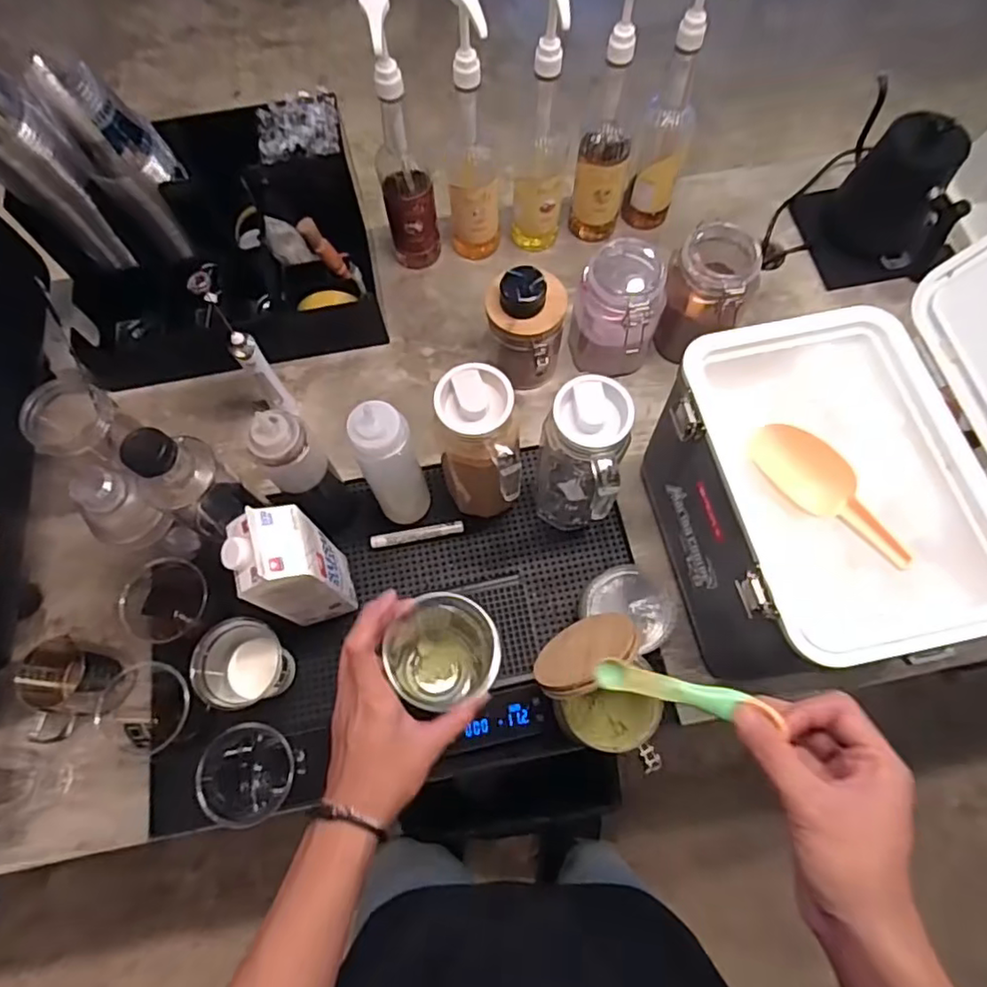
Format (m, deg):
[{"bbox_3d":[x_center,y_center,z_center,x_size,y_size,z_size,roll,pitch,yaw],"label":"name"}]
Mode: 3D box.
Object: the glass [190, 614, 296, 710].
[{"bbox_3d":[-0.271,0.192,0.689,0.083,0.106,0.092,3,66,0],"label":"glass"}]

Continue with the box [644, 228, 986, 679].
[{"bbox_3d":[0.373,-0.030,0.569,0.338,0.433,0.312,-9,67,-5],"label":"box"}]

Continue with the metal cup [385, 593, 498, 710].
[{"bbox_3d":[-0.049,0.145,0.533,0.090,0.111,0.084,4,66,-8],"label":"metal cup"}]

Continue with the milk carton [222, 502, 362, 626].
[{"bbox_3d":[-0.204,0.086,0.644,0.083,0.201,0.082,-17,68,-8],"label":"milk carton"}]

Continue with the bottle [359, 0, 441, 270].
[{"bbox_3d":[-0.112,-0.424,0.777,0.069,0.365,0.085,-9,67,-5],"label":"bottle"}]

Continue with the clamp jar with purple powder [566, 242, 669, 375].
[{"bbox_3d":[0.163,-0.232,0.811,0.105,0.189,0.101,0,66,-1],"label":"clamp jar with purple powder"}]

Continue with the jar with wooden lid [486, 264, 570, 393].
[{"bbox_3d":[0.040,-0.211,0.789,0.097,0.166,0.093,0,66,-1],"label":"jar with wooden lid"}]

